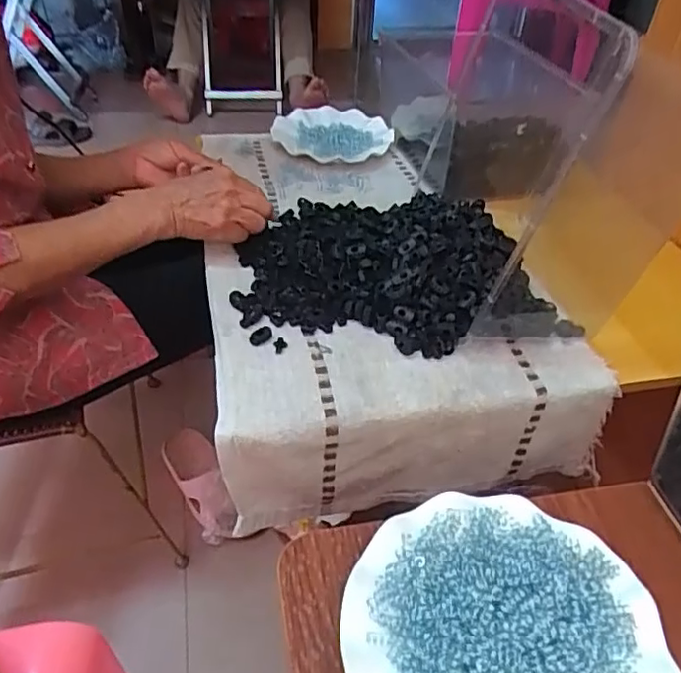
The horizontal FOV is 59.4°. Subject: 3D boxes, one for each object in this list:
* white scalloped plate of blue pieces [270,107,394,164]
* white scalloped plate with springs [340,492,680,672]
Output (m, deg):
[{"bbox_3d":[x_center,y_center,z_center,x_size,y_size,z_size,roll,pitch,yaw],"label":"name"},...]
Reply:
[{"bbox_3d":[-0.013,-0.314,0.934,0.159,0.034,0.160,2,42,-2],"label":"white scalloped plate of blue pieces"},{"bbox_3d":[0.096,0.183,0.350,0.180,0.041,0.178,2,42,-2],"label":"white scalloped plate with springs"}]

